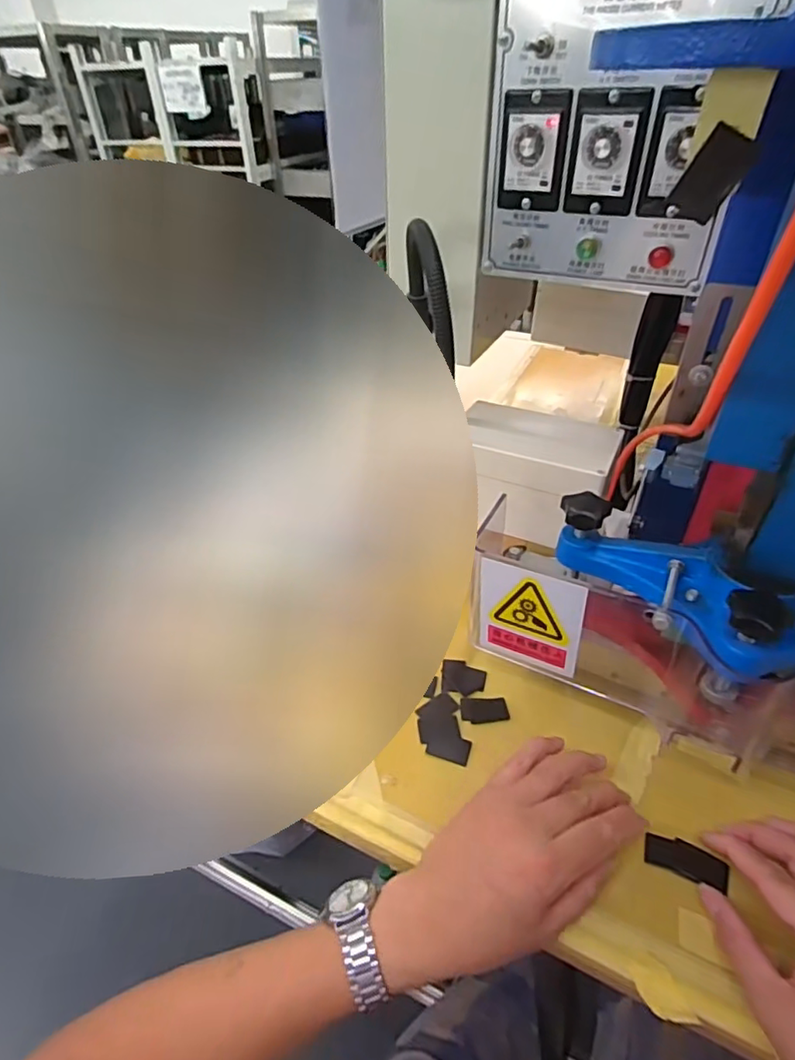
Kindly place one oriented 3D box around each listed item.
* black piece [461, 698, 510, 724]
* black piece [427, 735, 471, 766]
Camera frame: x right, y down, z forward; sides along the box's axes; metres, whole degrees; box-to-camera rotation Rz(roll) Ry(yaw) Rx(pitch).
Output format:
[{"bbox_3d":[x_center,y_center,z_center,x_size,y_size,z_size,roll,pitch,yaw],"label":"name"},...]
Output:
[{"bbox_3d":[0.077,0.159,0.502,0.040,0.004,0.025,-2,40,-1],"label":"black piece"},{"bbox_3d":[0.043,0.182,0.475,0.035,0.004,0.024,11,41,15],"label":"black piece"}]

